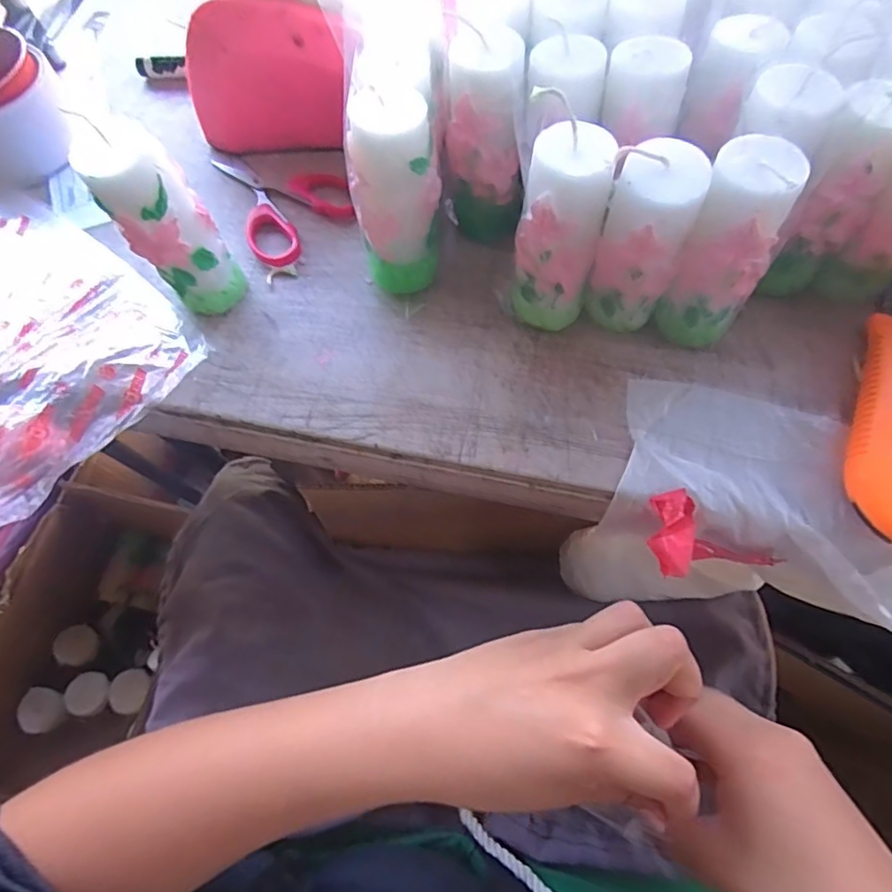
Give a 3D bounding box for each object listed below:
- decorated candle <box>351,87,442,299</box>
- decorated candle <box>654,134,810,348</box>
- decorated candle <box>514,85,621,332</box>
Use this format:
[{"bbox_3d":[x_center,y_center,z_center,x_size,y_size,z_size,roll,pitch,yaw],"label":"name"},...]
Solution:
[{"bbox_3d":[-0.026,-0.130,0.307,0.044,0.111,0.042,-6,68,-1],"label":"decorated candle"},{"bbox_3d":[0.137,-0.093,0.285,0.041,0.110,0.034,20,71,9],"label":"decorated candle"},{"bbox_3d":[0.057,-0.104,0.289,0.039,0.118,0.033,19,70,9],"label":"decorated candle"}]

